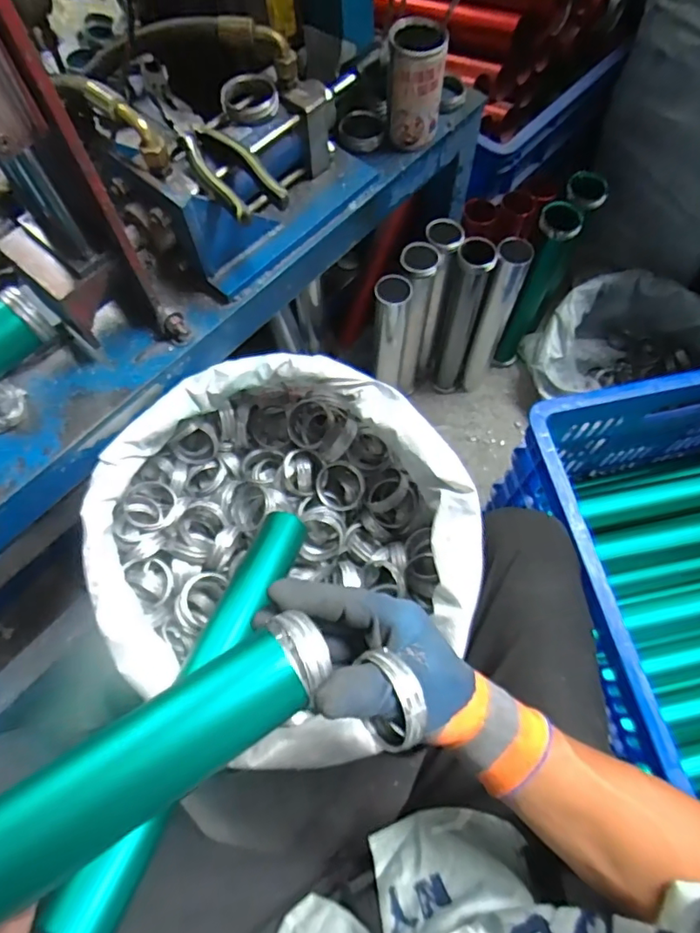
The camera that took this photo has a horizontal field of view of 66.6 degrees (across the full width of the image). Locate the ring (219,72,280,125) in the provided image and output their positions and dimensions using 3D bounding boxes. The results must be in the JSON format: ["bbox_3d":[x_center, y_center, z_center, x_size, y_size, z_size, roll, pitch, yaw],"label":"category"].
[{"bbox_3d":[-0.107,-0.389,0.562,0.059,0.021,0.059,0,67,0],"label":"ring"}]

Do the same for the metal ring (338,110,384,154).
[{"bbox_3d":[0.014,-0.419,0.667,0.057,0.013,0.062,0,67,0],"label":"metal ring"}]

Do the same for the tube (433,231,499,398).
[{"bbox_3d":[0.189,-0.245,0.932,0.067,0.328,0.058,18,69,7],"label":"tube"}]

